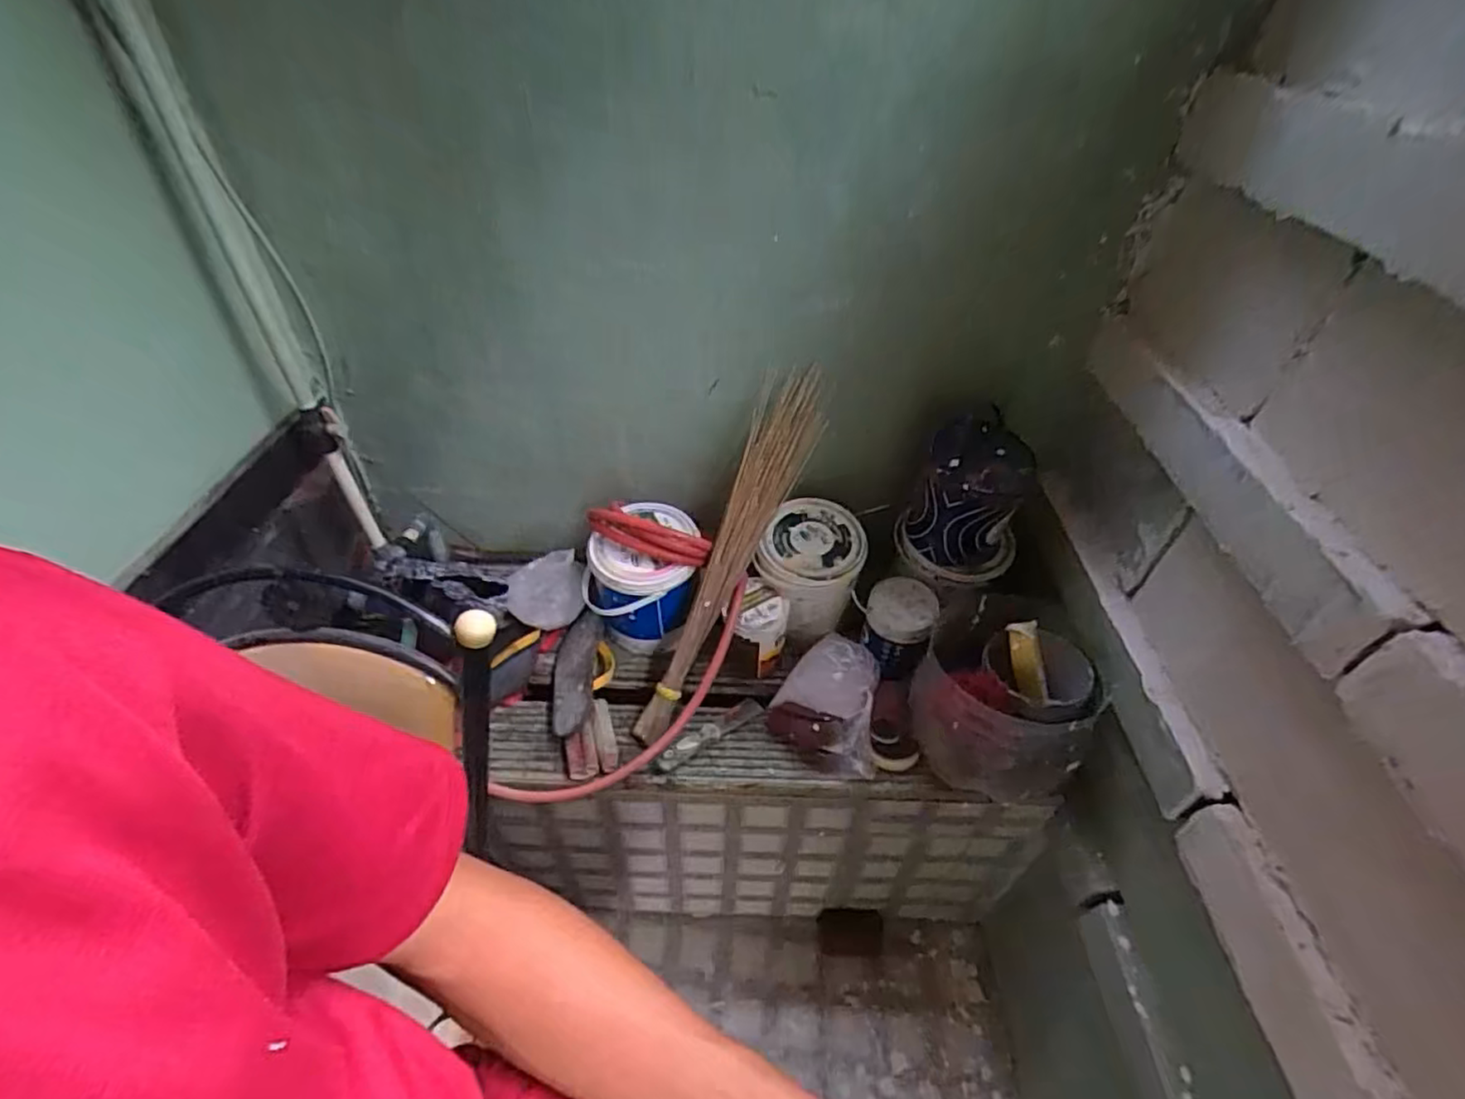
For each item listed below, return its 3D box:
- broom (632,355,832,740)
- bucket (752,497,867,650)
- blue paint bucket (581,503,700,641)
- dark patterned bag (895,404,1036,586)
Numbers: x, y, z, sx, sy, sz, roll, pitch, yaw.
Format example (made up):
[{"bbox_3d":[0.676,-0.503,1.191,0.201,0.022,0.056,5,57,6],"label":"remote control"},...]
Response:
[{"bbox_3d":[-0.007,0.013,1.009,0.083,0.103,0.604,24,91,17],"label":"broom"},{"bbox_3d":[0.125,0.046,1.125,0.157,0.206,0.167,4,43,-4],"label":"bucket"},{"bbox_3d":[-0.151,0.046,1.092,0.172,0.174,0.172,4,43,-4],"label":"blue paint bucket"},{"bbox_3d":[0.362,-0.066,1.011,0.169,0.232,0.142,10,43,2],"label":"dark patterned bag"}]

